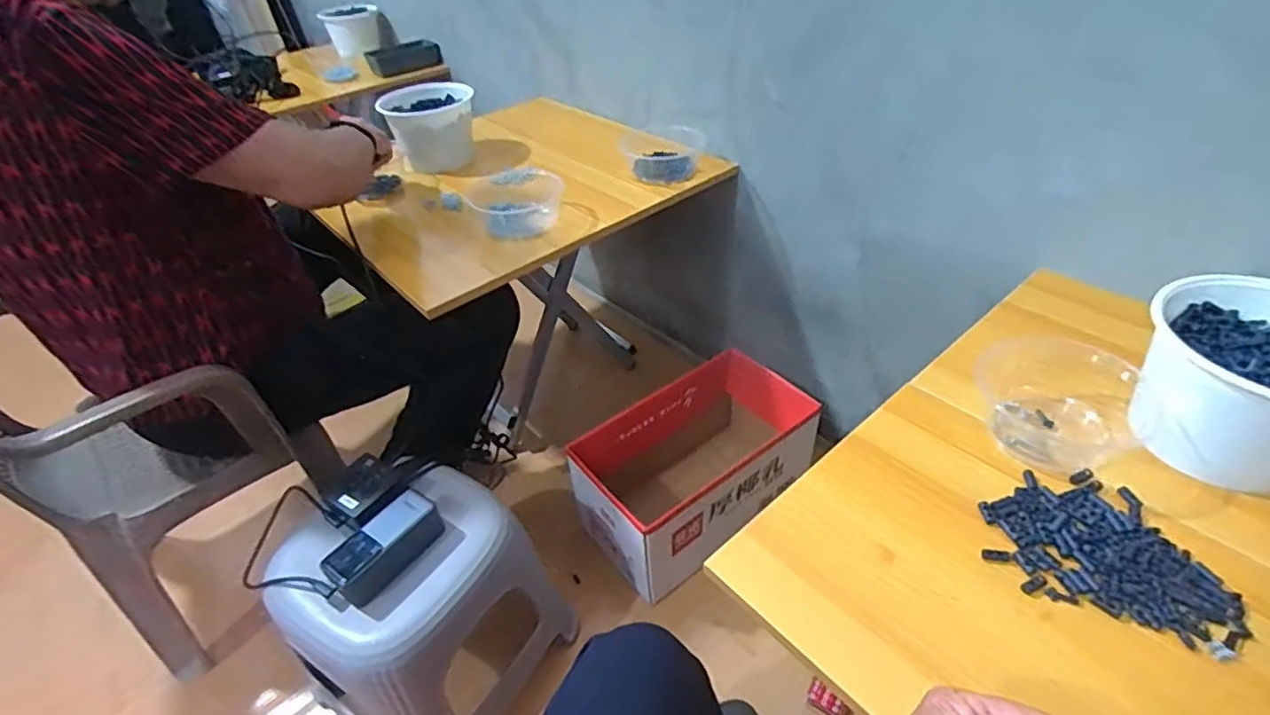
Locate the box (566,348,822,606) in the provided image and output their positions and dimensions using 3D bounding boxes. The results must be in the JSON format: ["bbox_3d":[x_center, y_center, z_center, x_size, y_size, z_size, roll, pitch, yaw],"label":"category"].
[{"bbox_3d":[0.105,0.201,1.071,0.388,0.223,0.227,-28,45,-25],"label":"box"}]

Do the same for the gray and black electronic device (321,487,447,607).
[{"bbox_3d":[-0.291,0.221,0.716,0.057,0.047,0.131,25,48,30],"label":"gray and black electronic device"}]

